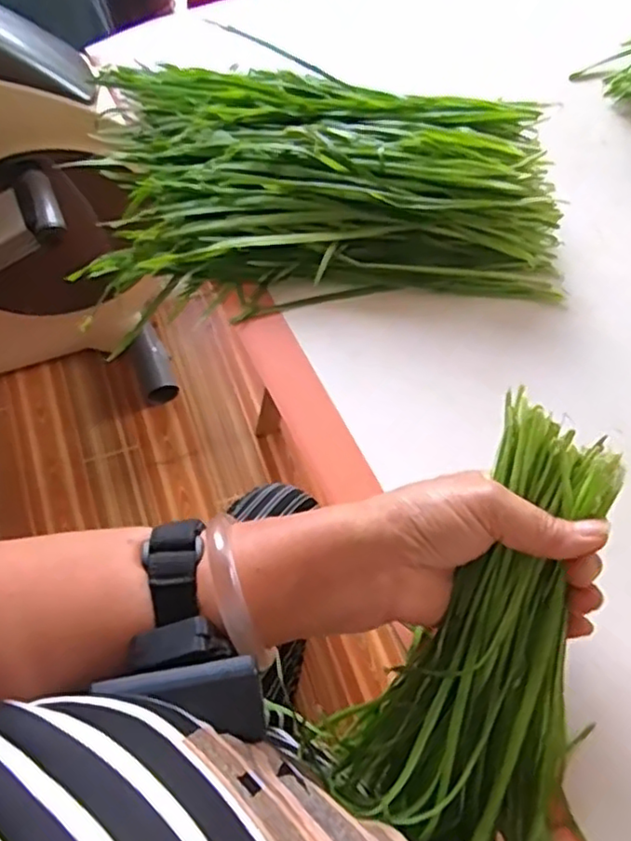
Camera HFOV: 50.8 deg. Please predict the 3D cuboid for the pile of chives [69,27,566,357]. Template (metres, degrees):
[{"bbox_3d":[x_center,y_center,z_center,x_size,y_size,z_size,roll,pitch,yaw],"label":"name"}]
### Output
[{"bbox_3d":[0.002,-0.199,0.509,0.328,0.080,0.241,-2,62,-5],"label":"pile of chives"}]

